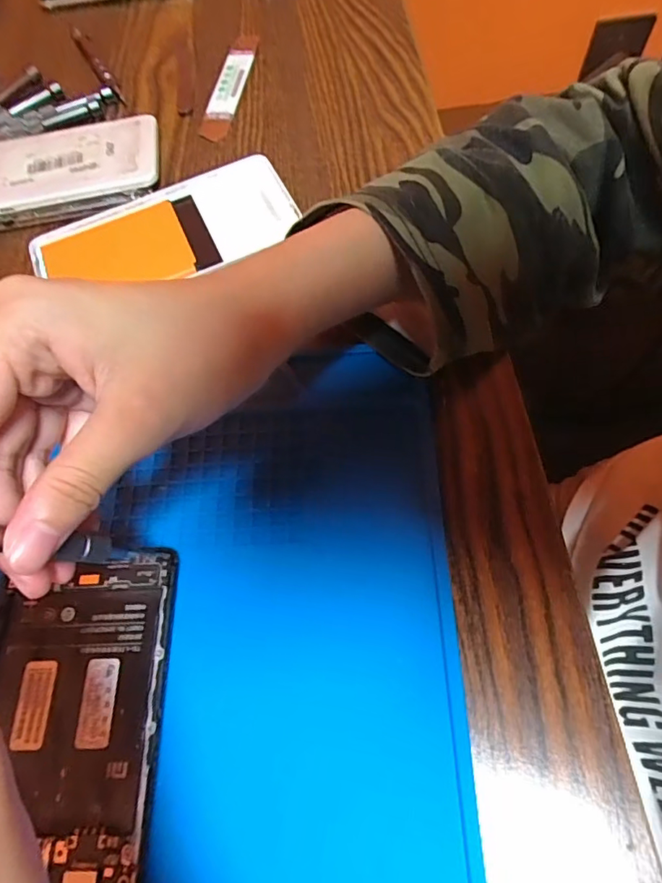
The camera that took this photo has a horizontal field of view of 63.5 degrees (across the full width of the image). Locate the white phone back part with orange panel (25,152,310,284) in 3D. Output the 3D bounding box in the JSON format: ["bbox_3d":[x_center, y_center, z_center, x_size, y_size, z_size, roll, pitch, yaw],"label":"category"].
[{"bbox_3d":[-0.097,-0.123,0.316,0.149,0.013,0.072,-22,64,-6],"label":"white phone back part with orange panel"}]

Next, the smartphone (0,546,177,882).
[{"bbox_3d":[-0.099,0.111,0.195,0.070,0.006,0.141,-3,63,4],"label":"smartphone"}]

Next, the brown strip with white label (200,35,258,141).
[{"bbox_3d":[-0.073,-0.255,0.382,0.021,0.005,0.115,5,64,8],"label":"brown strip with white label"}]

